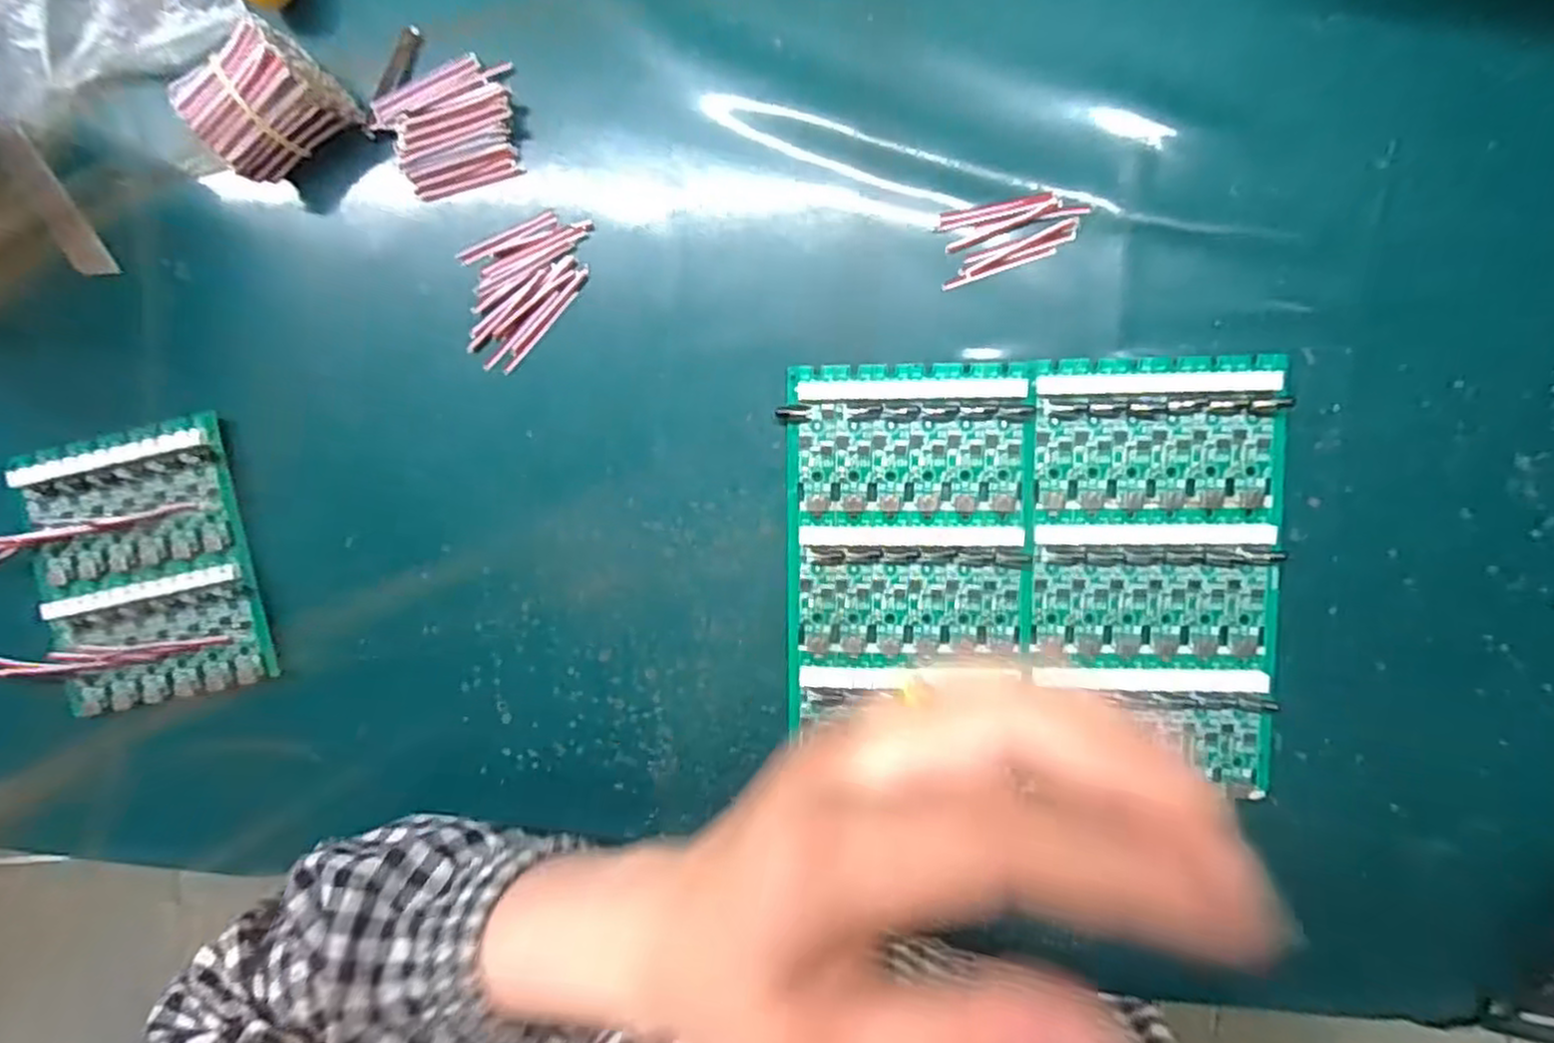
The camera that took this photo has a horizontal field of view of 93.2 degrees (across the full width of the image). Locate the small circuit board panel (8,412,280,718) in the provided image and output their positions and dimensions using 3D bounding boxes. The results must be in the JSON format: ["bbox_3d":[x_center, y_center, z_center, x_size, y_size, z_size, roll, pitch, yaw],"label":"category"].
[{"bbox_3d":[-0.297,0.022,0.344,0.098,0.023,0.123,-11,94,6],"label":"small circuit board panel"}]

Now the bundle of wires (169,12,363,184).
[{"bbox_3d":[-0.214,-0.175,0.312,0.054,0.040,0.042,-38,91,7],"label":"bundle of wires"}]

